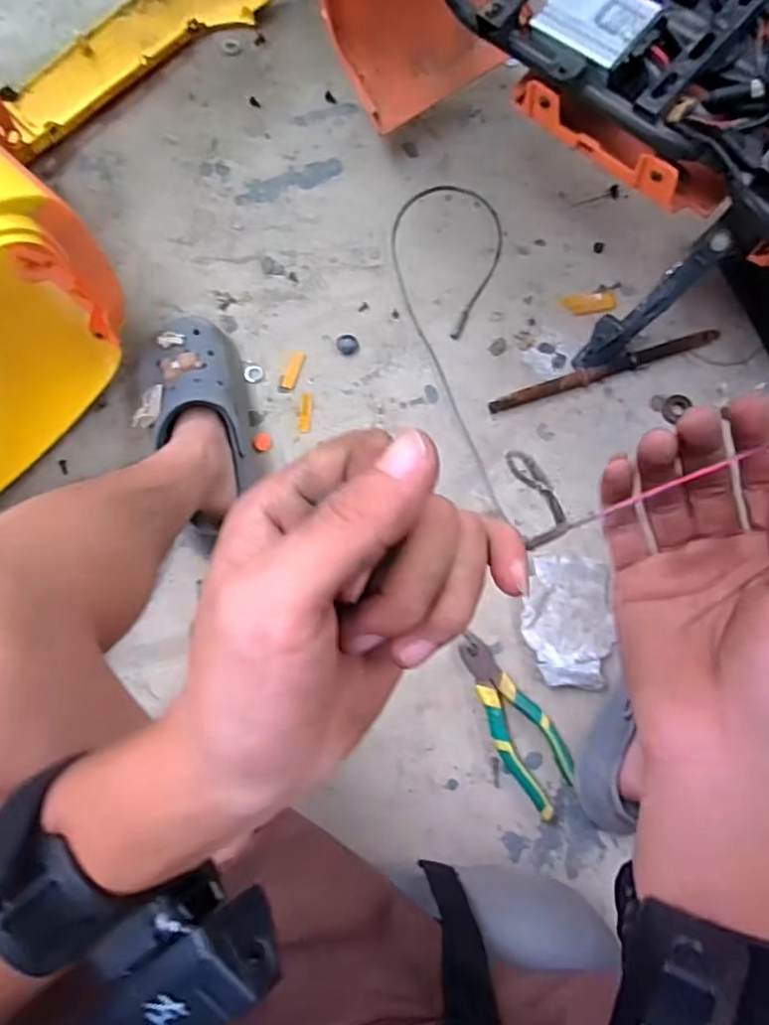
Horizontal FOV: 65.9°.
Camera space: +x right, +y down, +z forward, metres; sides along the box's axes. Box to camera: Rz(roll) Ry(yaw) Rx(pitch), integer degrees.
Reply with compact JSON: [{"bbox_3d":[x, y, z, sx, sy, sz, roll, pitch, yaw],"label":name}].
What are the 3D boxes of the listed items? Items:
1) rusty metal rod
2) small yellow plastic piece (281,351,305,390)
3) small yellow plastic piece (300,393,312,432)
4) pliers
[{"bbox_3d":[0.255,-0.165,0.691,0.273,0.019,0.019,-19,77,-5],"label":"rusty metal rod"},{"bbox_3d":[-0.108,-0.169,0.703,0.015,0.005,0.049,18,76,4],"label":"small yellow plastic piece"},{"bbox_3d":[-0.090,-0.115,0.682,0.011,0.004,0.047,2,76,0],"label":"small yellow plastic piece"},{"bbox_3d":[0.129,0.207,0.596,0.057,0.018,0.180,-28,77,-7],"label":"pliers"}]

